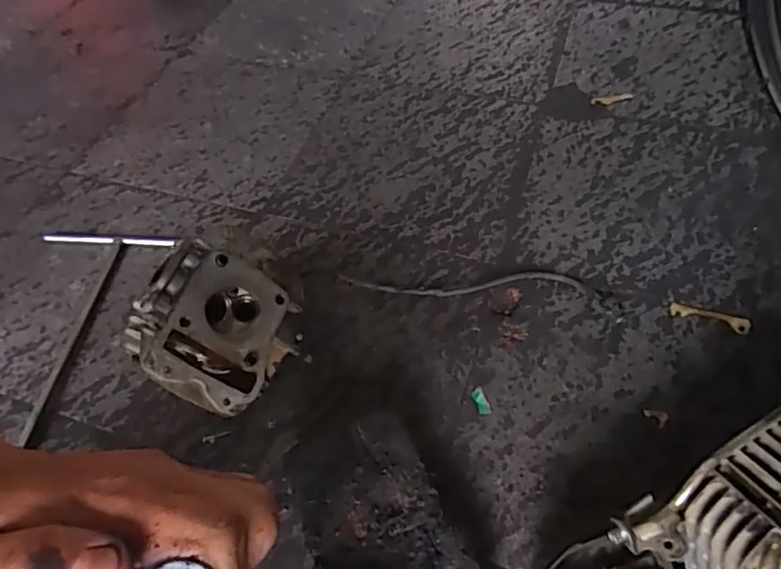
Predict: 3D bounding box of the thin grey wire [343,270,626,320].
[{"bbox_3d":[0.095,-0.004,0.607,0.290,0.018,0.052,6,55,9],"label":"thin grey wire"}]

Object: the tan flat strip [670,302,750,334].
[{"bbox_3d":[0.321,0.033,0.570,0.074,0.005,0.020,15,57,15],"label":"tan flat strip"}]

